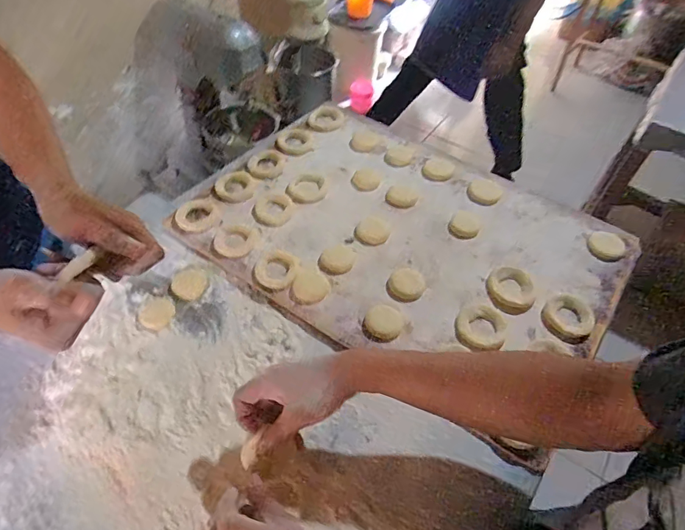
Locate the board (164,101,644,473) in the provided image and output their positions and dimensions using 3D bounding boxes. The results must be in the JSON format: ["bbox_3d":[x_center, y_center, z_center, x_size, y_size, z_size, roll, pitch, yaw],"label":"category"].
[{"bbox_3d":[0.093,-0.053,0.726,0.596,0.021,0.436,30,56,20],"label":"board"}]

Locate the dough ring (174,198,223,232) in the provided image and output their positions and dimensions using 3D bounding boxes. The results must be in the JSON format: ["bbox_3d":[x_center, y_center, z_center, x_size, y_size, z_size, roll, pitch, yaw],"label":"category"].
[{"bbox_3d":[-0.217,-0.078,0.721,0.067,0.013,0.067,1,51,-2],"label":"dough ring"}]

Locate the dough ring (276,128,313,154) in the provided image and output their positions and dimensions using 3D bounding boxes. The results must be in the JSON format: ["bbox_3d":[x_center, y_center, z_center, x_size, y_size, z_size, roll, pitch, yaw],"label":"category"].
[{"bbox_3d":[-0.088,-0.222,0.851,0.059,0.012,0.062,1,51,-2],"label":"dough ring"}]

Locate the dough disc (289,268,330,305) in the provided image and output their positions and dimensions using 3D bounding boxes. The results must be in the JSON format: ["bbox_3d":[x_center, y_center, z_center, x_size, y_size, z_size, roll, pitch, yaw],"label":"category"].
[{"bbox_3d":[-0.044,0.030,0.650,0.052,0.006,0.055,1,51,-2],"label":"dough disc"}]

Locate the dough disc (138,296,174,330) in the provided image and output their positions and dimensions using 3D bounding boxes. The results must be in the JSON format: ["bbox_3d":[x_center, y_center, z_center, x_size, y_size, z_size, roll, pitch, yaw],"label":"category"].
[{"bbox_3d":[-0.245,0.063,0.628,0.043,0.004,0.047,1,51,-2],"label":"dough disc"}]

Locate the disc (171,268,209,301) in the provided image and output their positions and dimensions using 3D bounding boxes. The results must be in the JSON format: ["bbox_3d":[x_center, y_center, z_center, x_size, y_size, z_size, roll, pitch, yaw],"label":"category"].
[{"bbox_3d":[-0.209,0.026,0.657,0.049,0.006,0.044,30,56,20],"label":"disc"}]

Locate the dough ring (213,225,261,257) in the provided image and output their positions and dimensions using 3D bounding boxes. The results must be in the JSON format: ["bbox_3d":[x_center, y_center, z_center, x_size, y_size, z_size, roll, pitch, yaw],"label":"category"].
[{"bbox_3d":[-0.154,-0.037,0.692,0.057,0.010,0.060,1,51,-2],"label":"dough ring"}]

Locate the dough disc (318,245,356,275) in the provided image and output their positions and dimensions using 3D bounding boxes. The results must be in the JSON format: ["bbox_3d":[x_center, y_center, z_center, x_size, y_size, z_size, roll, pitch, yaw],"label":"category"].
[{"bbox_3d":[-0.006,-0.008,0.678,0.045,0.012,0.058,22,53,14],"label":"dough disc"}]

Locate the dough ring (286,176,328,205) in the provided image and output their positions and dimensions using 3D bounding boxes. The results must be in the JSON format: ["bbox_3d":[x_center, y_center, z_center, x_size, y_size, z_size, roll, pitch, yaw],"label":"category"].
[{"bbox_3d":[-0.057,-0.124,0.774,0.065,0.008,0.063,1,51,-2],"label":"dough ring"}]

